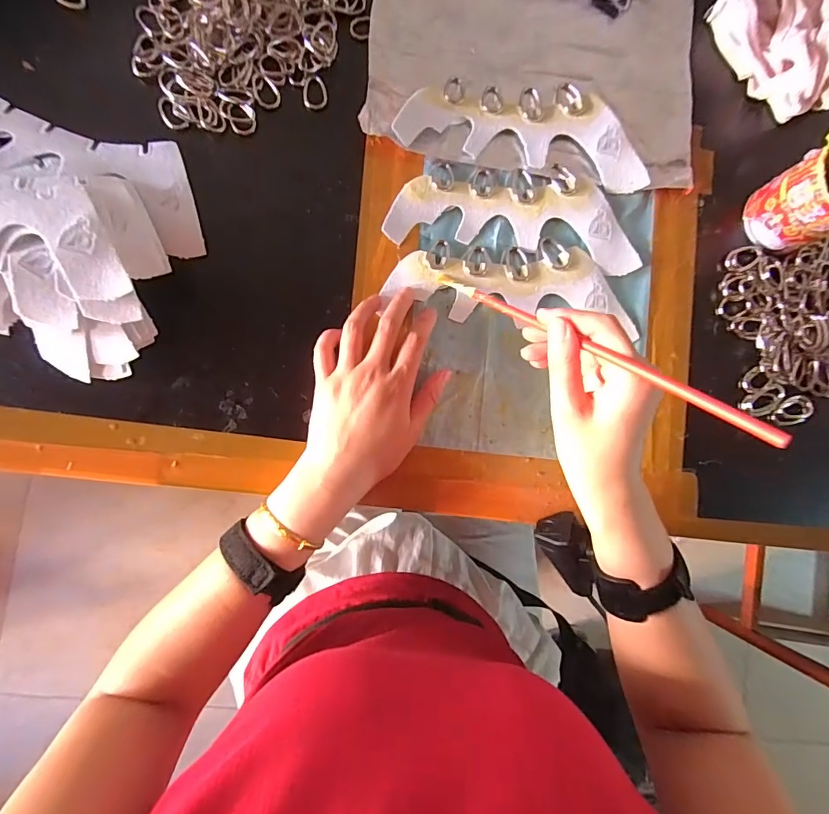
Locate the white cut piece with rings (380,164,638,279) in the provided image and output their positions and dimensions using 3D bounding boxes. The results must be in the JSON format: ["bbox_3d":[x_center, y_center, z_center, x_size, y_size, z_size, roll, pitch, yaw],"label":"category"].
[{"bbox_3d":[0.087,-0.166,0.376,0.212,0.005,0.078,5,87,-4],"label":"white cut piece with rings"}]

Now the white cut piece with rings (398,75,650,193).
[{"bbox_3d":[0.098,-0.246,0.379,0.217,0.013,0.080,7,87,-4],"label":"white cut piece with rings"}]

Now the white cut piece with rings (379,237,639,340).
[{"bbox_3d":[0.081,-0.106,0.373,0.200,0.007,0.070,3,87,-4],"label":"white cut piece with rings"}]

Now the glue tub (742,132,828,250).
[{"bbox_3d":[0.331,-0.173,0.357,0.065,0.082,0.060,0,87,-5],"label":"glue tub"}]

